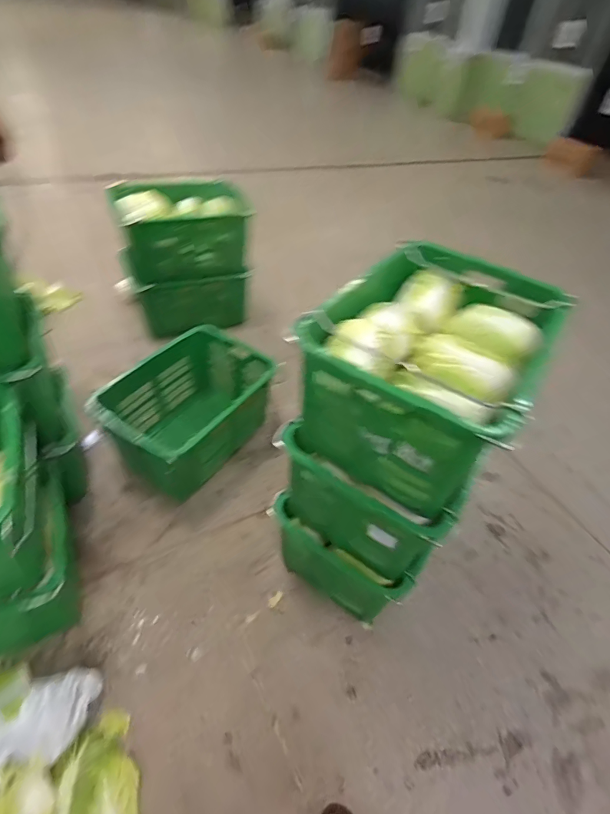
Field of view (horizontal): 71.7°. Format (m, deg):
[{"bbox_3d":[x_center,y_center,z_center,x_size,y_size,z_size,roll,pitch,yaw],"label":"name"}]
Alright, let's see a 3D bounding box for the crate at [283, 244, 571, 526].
[{"bbox_3d":[0.307,-0.100,1.110,0.471,0.340,0.644,29,49,20],"label":"crate"}]

